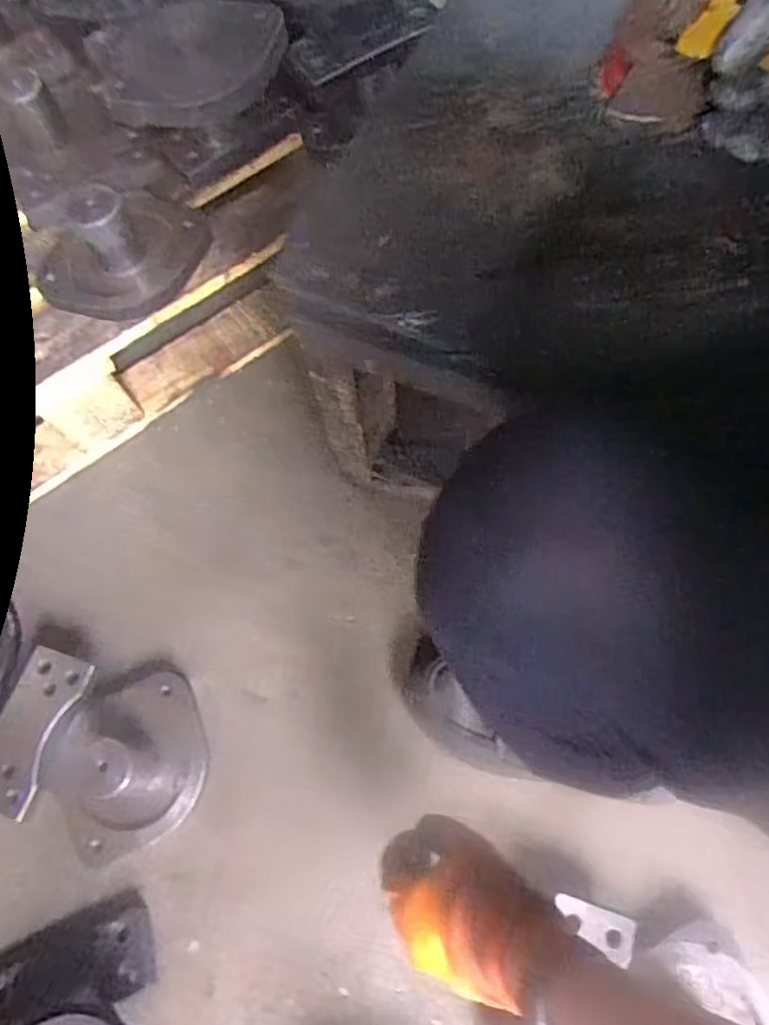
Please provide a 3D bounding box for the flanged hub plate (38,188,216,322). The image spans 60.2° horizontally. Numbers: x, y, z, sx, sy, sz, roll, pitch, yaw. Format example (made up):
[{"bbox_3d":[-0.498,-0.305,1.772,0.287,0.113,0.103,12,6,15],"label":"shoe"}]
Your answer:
[{"bbox_3d":[-0.256,-0.263,0.636,0.172,0.078,0.129,-35,70,-9],"label":"flanged hub plate"}]

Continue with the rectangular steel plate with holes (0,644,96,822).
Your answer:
[{"bbox_3d":[-0.331,0.201,0.618,0.063,0.012,0.142,15,70,10],"label":"rectangular steel plate with holes"}]

